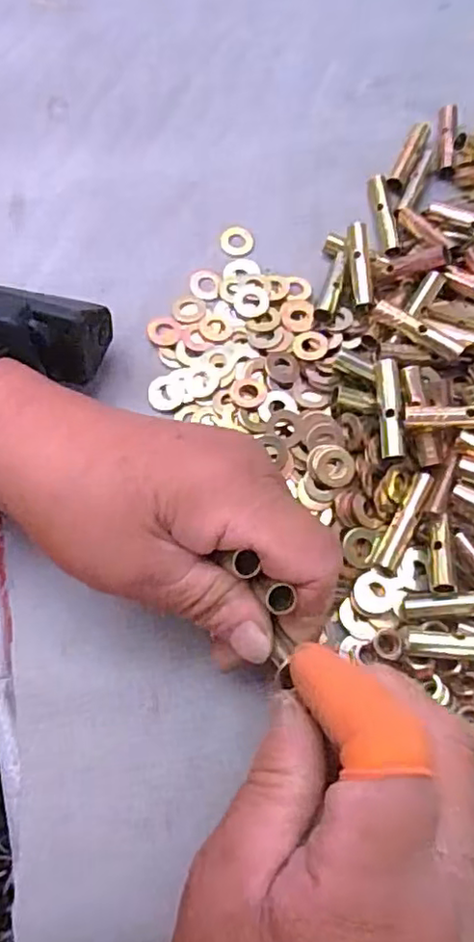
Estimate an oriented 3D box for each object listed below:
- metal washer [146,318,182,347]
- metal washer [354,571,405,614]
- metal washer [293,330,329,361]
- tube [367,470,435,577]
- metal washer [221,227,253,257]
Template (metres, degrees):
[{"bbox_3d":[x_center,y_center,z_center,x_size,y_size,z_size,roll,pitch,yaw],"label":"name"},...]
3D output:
[{"bbox_3d":[-0.034,-0.066,0.288,0.016,0.004,0.016,-3,71,-3],"label":"metal washer"},{"bbox_3d":[0.057,0.049,0.253,0.018,0.004,0.017,-4,71,-3],"label":"metal washer"},{"bbox_3d":[0.034,-0.058,0.284,0.016,0.004,0.016,1,71,-2],"label":"metal washer"},{"bbox_3d":[0.068,0.021,0.255,0.011,0.011,0.043,29,72,8],"label":"tube"},{"bbox_3d":[0.000,-0.115,0.309,0.016,0.004,0.016,0,71,-2],"label":"metal washer"}]

